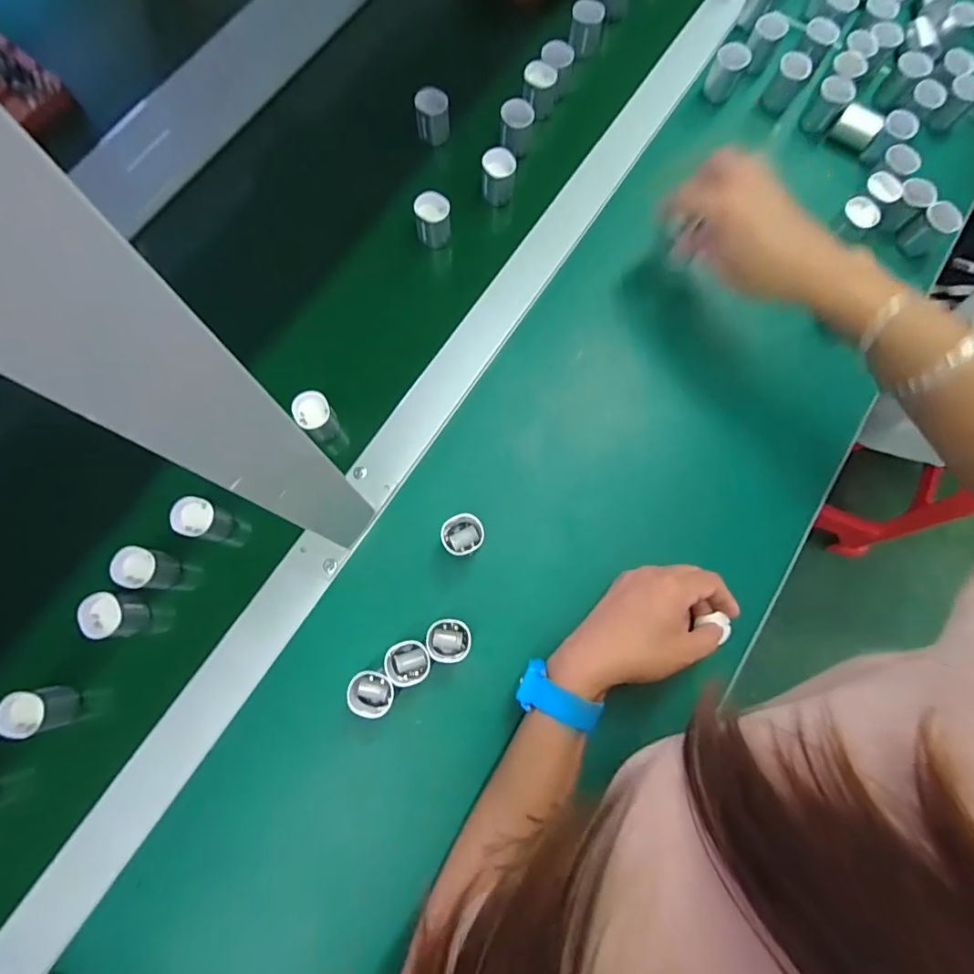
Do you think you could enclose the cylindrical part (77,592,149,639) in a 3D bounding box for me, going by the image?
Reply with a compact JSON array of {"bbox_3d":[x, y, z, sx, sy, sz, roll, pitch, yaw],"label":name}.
[{"bbox_3d":[-0.273,0.094,0.380,0.031,0.031,0.031,1,80,-4],"label":"cylindrical part"}]

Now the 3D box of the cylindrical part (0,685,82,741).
[{"bbox_3d":[-0.315,0.157,0.365,0.034,0.033,0.030,-4,80,-5],"label":"cylindrical part"}]

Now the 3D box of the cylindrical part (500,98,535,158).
[{"bbox_3d":[0.028,-0.340,0.492,0.029,0.039,0.030,1,80,-4],"label":"cylindrical part"}]

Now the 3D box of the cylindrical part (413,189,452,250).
[{"bbox_3d":[-0.048,-0.240,0.466,0.032,0.038,0.027,-9,81,-6],"label":"cylindrical part"}]

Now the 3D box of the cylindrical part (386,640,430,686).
[{"bbox_3d":[-0.055,0.125,0.369,0.031,0.037,0.028,-13,81,-6],"label":"cylindrical part"}]

